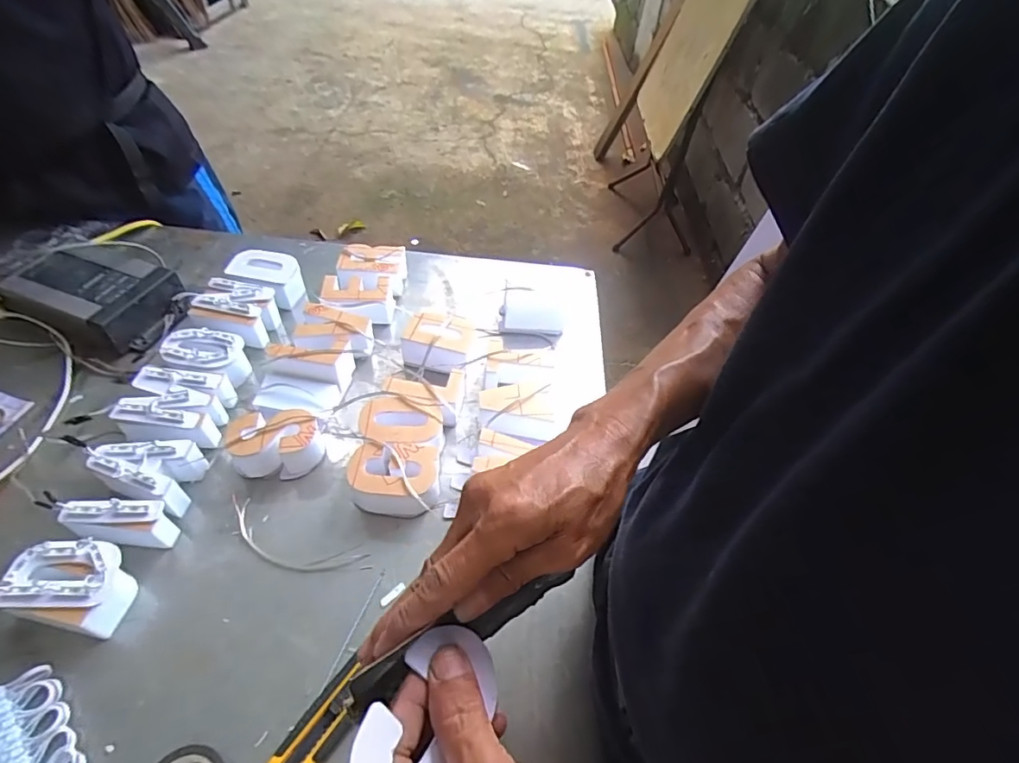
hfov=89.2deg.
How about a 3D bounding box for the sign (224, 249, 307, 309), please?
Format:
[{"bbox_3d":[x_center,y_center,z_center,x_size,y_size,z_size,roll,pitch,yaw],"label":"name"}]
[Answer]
[{"bbox_3d":[-0.316,-0.137,0.682,0.087,0.044,0.064,20,52,11],"label":"sign"}]

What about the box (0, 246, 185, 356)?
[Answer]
[{"bbox_3d":[-0.508,-0.108,0.636,0.175,0.050,0.112,15,51,7],"label":"box"}]

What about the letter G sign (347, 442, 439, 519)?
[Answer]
[{"bbox_3d":[-0.113,0.097,0.514,0.082,0.044,0.057,1,51,-4],"label":"letter G sign"}]

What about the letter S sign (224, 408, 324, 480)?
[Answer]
[{"bbox_3d":[-0.239,0.063,0.529,0.089,0.044,0.057,-6,52,-10],"label":"letter S sign"}]

